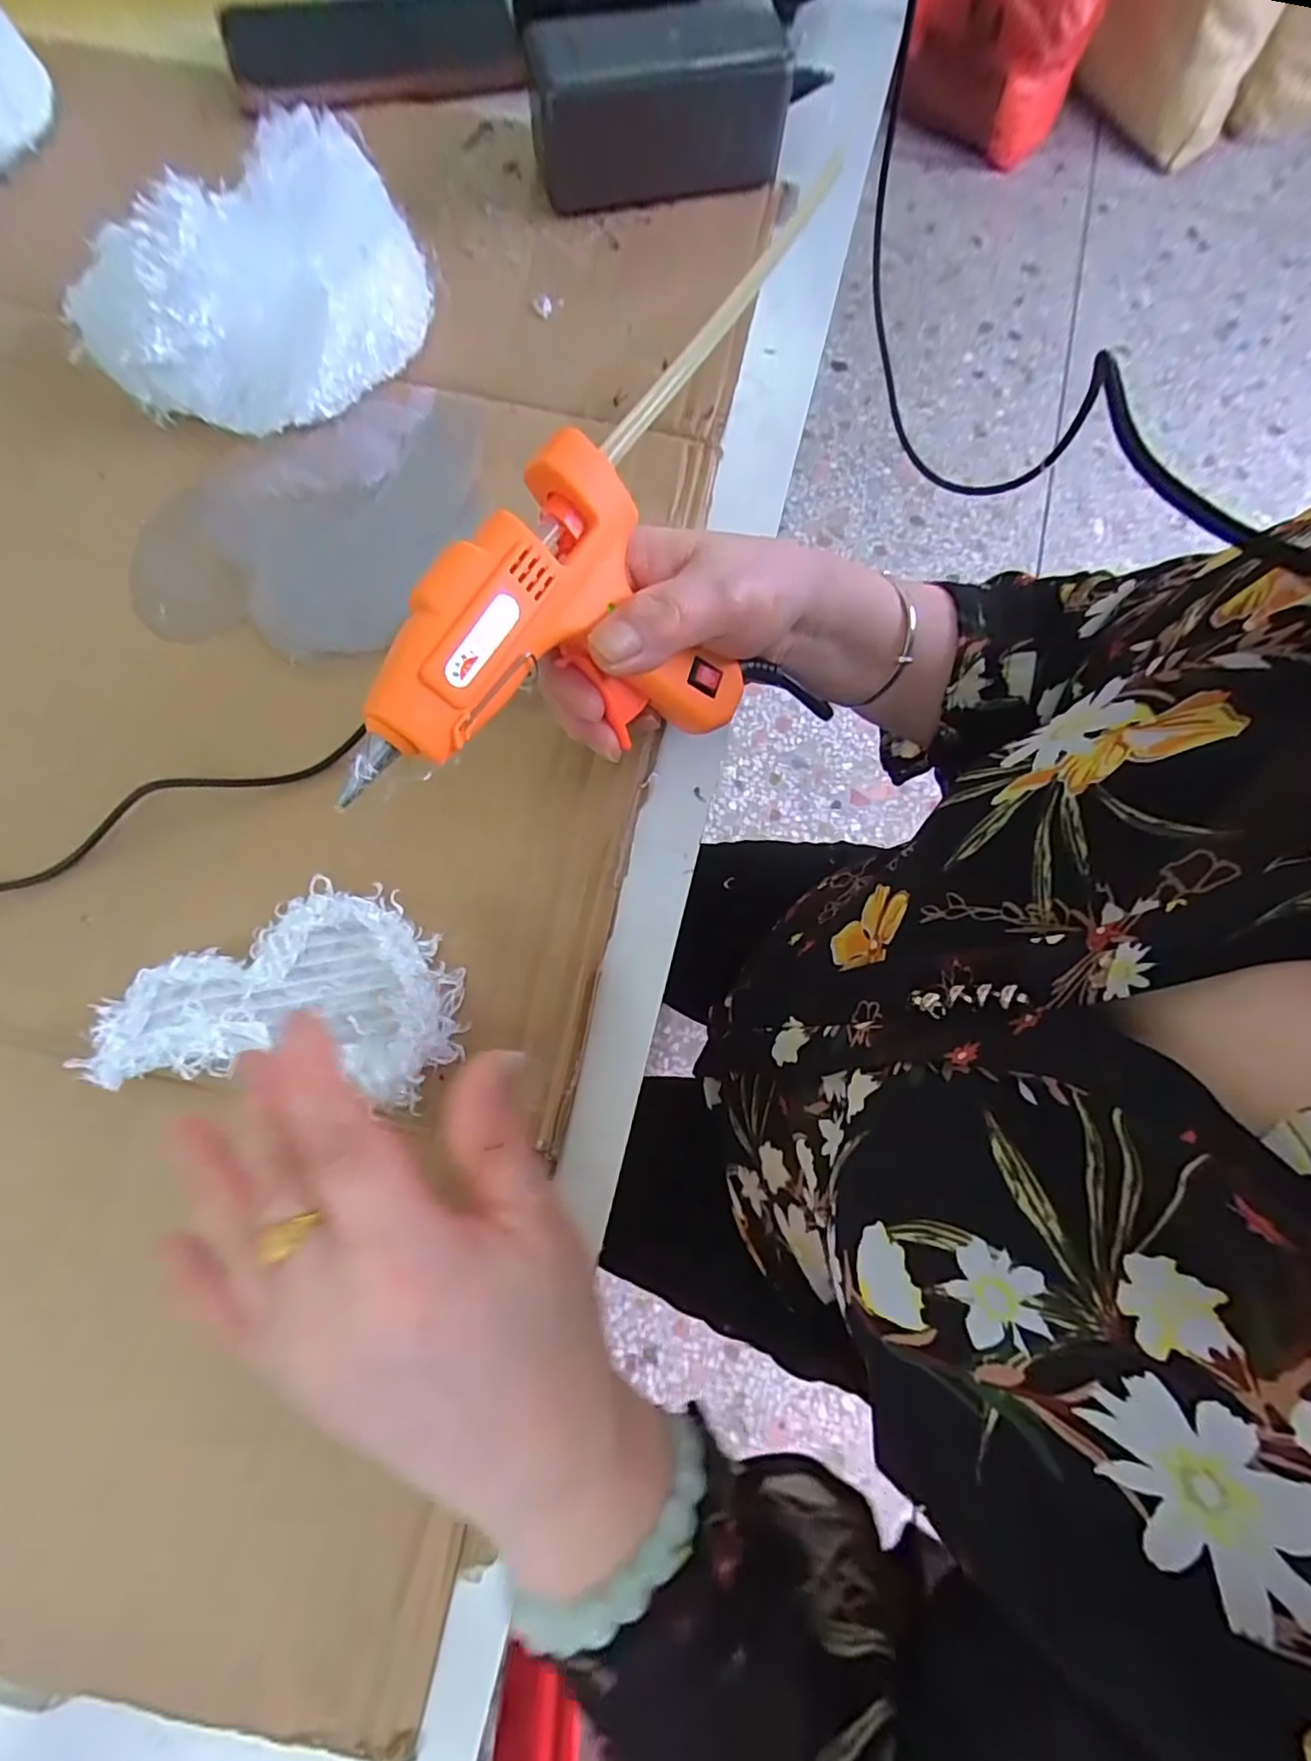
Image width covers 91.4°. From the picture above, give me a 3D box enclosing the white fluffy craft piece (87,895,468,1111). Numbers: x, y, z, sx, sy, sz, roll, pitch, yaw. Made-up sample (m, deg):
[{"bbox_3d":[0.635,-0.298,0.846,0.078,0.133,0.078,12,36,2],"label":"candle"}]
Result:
[{"bbox_3d":[-0.145,0.042,0.252,0.129,0.014,0.076,5,74,-3],"label":"white fluffy craft piece"}]

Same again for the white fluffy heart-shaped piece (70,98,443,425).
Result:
[{"bbox_3d":[-0.178,-0.267,0.296,0.159,0.067,0.090,-34,82,-8],"label":"white fluffy heart-shaped piece"}]

